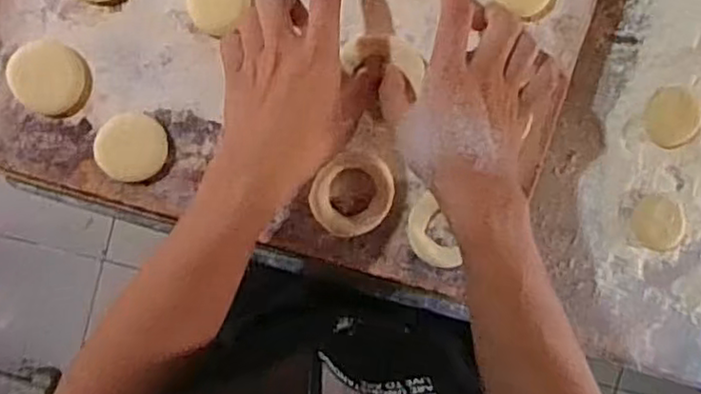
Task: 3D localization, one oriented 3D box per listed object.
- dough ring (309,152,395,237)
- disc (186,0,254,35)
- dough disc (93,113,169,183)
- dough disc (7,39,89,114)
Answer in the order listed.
[{"bbox_3d":[0.002,0.000,0.519,0.064,0.013,0.058,-42,98,1],"label":"dough ring"},{"bbox_3d":[-0.097,-0.143,0.486,0.038,0.011,0.045,44,91,-8],"label":"disc"},{"bbox_3d":[-0.160,-0.036,0.496,0.049,0.008,0.048,-1,97,-5],"label":"dough disc"},{"bbox_3d":[-0.215,-0.086,0.482,0.051,0.006,0.051,-1,97,-5],"label":"dough disc"}]

